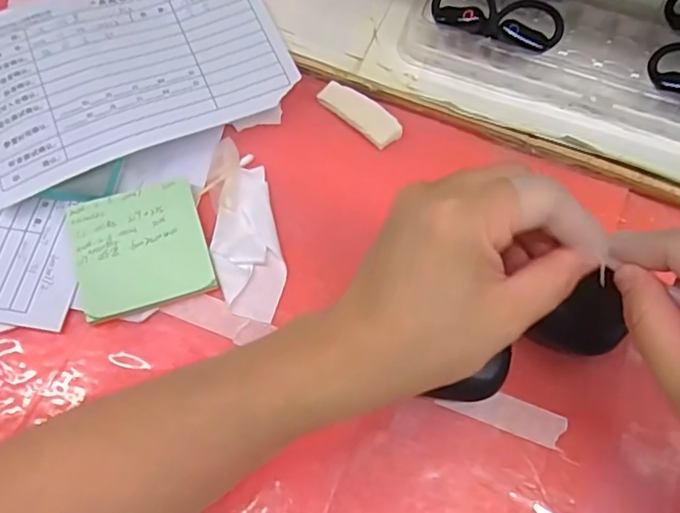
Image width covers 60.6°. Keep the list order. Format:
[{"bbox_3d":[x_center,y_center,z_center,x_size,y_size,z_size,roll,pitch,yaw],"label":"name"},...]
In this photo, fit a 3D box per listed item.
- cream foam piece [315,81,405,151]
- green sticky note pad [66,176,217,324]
[{"bbox_3d":[0.014,-0.099,0.399,0.062,0.005,0.024,41,73,15],"label":"cream foam piece"},{"bbox_3d":[-0.121,-0.005,0.356,0.075,0.011,0.076,-18,69,-8],"label":"green sticky note pad"}]

